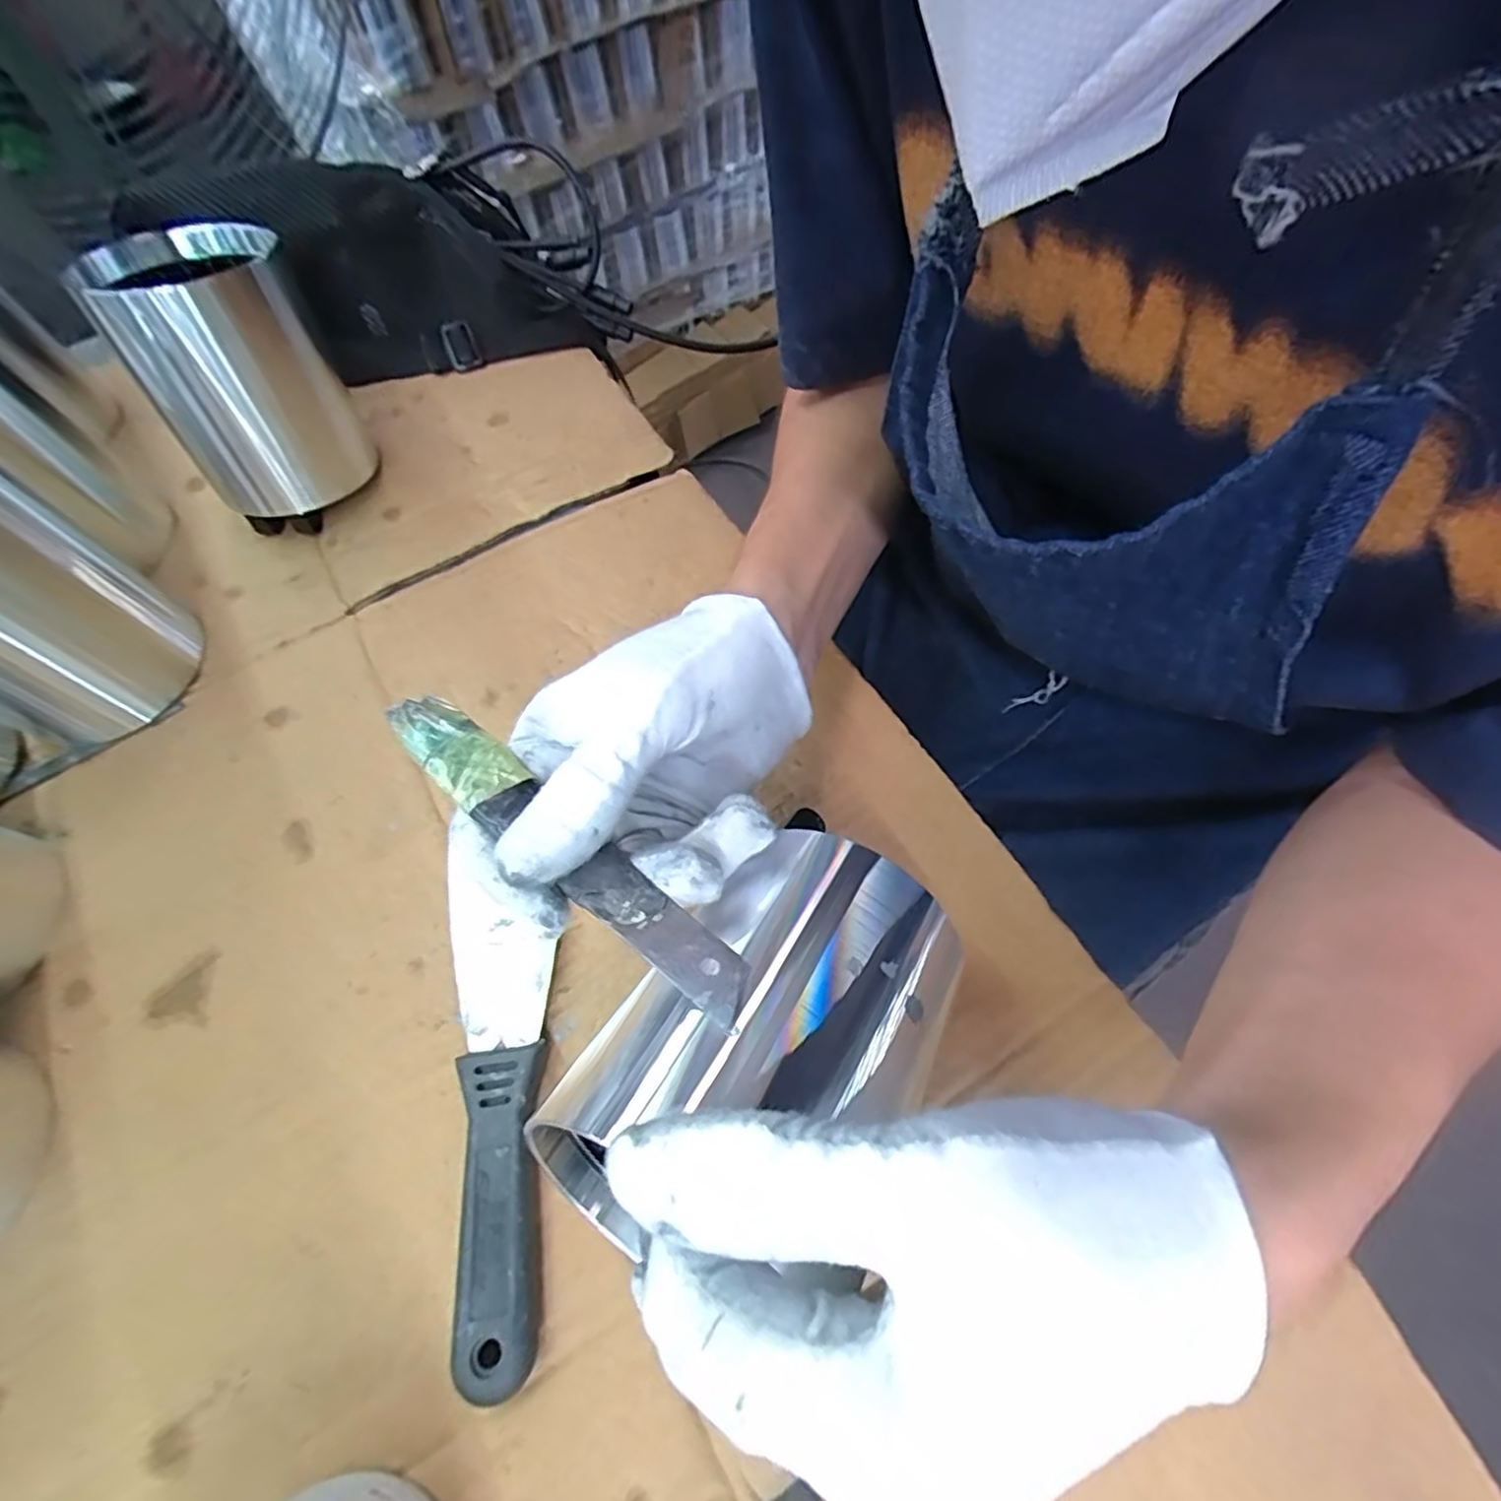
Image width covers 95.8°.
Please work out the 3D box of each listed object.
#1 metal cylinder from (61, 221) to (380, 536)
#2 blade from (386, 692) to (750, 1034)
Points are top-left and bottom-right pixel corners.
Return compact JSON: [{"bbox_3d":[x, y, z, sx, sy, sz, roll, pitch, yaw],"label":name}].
[{"bbox_3d":[-0.267,-0.195,0.356,0.076,0.110,0.094,32,69,18],"label":"metal cylinder"},{"bbox_3d":[-0.055,0.025,0.192,0.140,0.006,0.019,35,68,21],"label":"blade"}]

